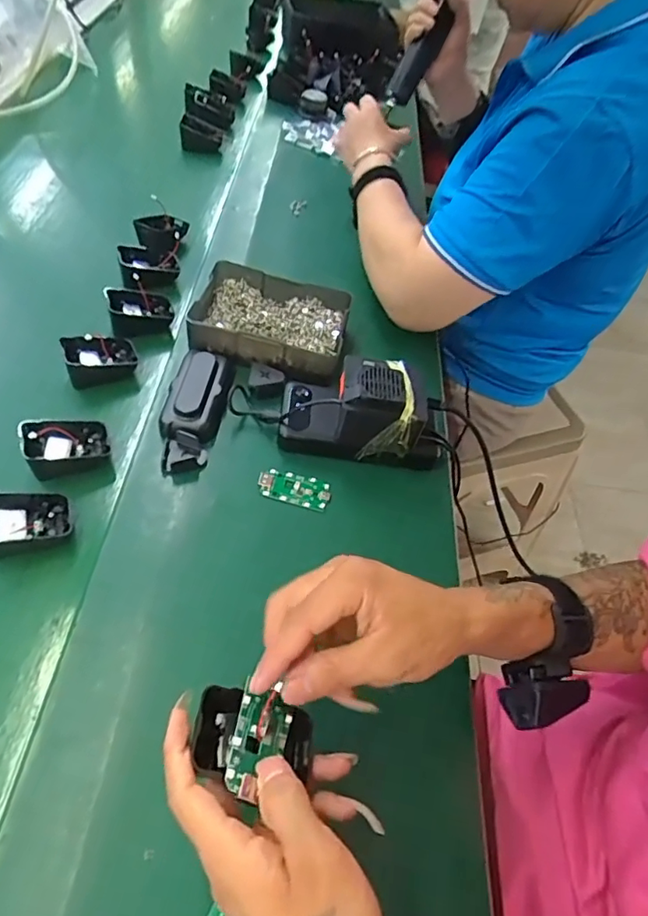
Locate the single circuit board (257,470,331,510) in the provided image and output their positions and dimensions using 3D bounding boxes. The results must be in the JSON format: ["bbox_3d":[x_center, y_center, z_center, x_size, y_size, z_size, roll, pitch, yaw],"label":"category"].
[{"bbox_3d":[-0.026,0.027,0.491,0.064,0.005,0.030,18,57,-2],"label":"single circuit board"}]

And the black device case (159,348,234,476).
[{"bbox_3d":[-0.121,-0.048,0.519,0.055,0.038,0.145,8,50,-1],"label":"black device case"}]

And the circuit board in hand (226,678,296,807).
[{"bbox_3d":[-0.033,0.153,0.293,0.033,0.008,0.055,30,42,-22],"label":"circuit board in hand"}]

